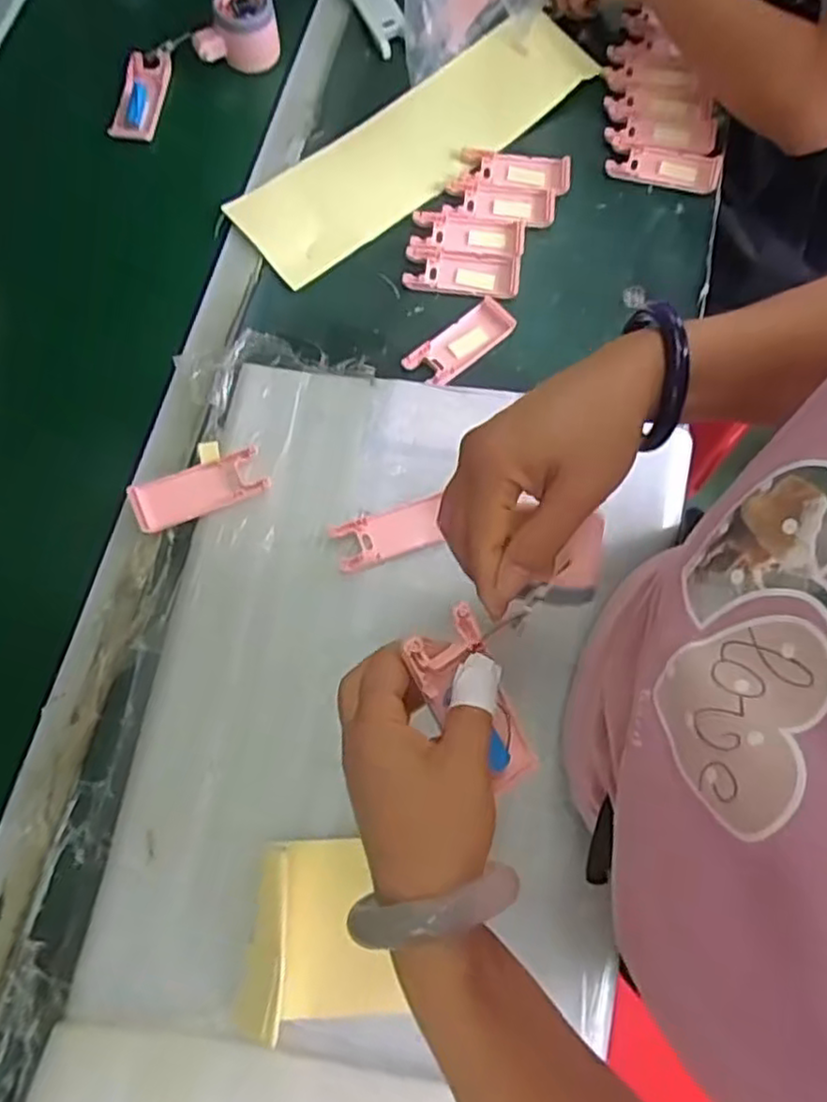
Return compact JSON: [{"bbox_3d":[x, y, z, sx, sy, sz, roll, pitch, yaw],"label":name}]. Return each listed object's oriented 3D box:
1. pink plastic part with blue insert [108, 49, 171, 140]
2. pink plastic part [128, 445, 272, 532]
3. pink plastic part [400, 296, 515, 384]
[{"bbox_3d":[-0.272,-0.453,0.683,0.042,0.023,0.097,8,73,2],"label":"pink plastic part with blue insert"},{"bbox_3d":[-0.171,-0.051,0.552,0.103,0.017,0.041,-23,75,-7],"label":"pink plastic part"},{"bbox_3d":[0.044,-0.186,0.617,0.105,0.010,0.044,-39,77,-11],"label":"pink plastic part"}]

